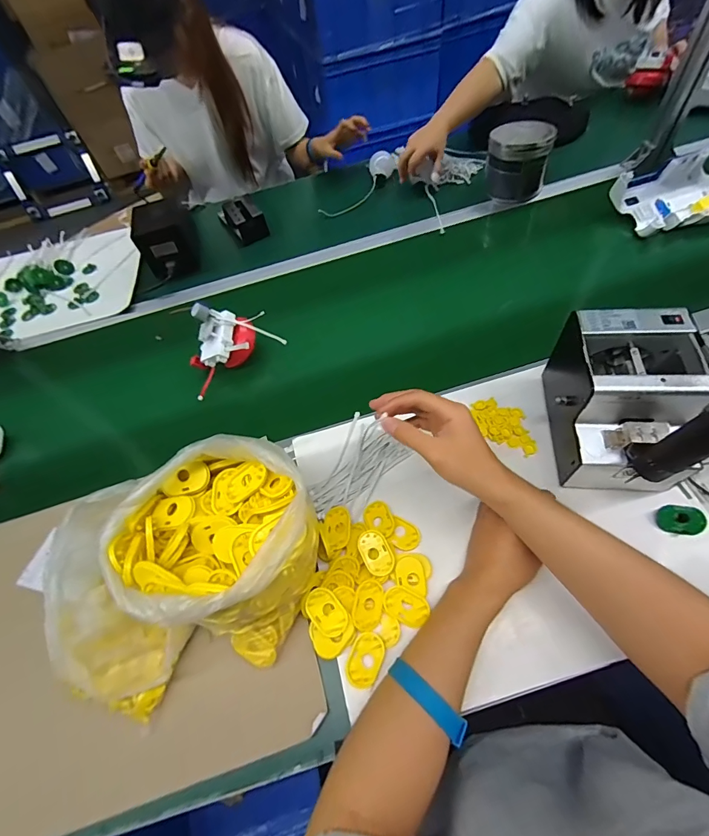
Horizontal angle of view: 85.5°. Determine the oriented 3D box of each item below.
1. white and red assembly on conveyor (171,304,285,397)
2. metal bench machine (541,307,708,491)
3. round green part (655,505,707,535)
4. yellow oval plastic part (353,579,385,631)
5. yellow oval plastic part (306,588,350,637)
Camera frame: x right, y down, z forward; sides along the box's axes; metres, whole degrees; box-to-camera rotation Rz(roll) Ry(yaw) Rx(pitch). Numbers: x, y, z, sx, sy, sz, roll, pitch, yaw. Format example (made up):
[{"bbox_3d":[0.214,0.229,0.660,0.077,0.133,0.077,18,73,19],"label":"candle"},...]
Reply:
[{"bbox_3d":[-0.208,-0.121,0.660,0.156,0.122,0.104,-18,50,-14],"label":"white and red assembly on conveyor"},{"bbox_3d":[0.327,-0.026,0.478,0.121,0.169,0.175,6,49,6],"label":"metal bench machine"},{"bbox_3d":[0.396,0.123,0.465,0.050,0.009,0.034,11,94,15],"label":"round green part"},{"bbox_3d":[0.017,0.219,0.451,0.035,0.004,0.054,13,71,-6],"label":"yellow oval plastic part"},{"bbox_3d":[-0.032,0.226,0.447,0.036,0.009,0.055,-39,71,-16],"label":"yellow oval plastic part"}]

